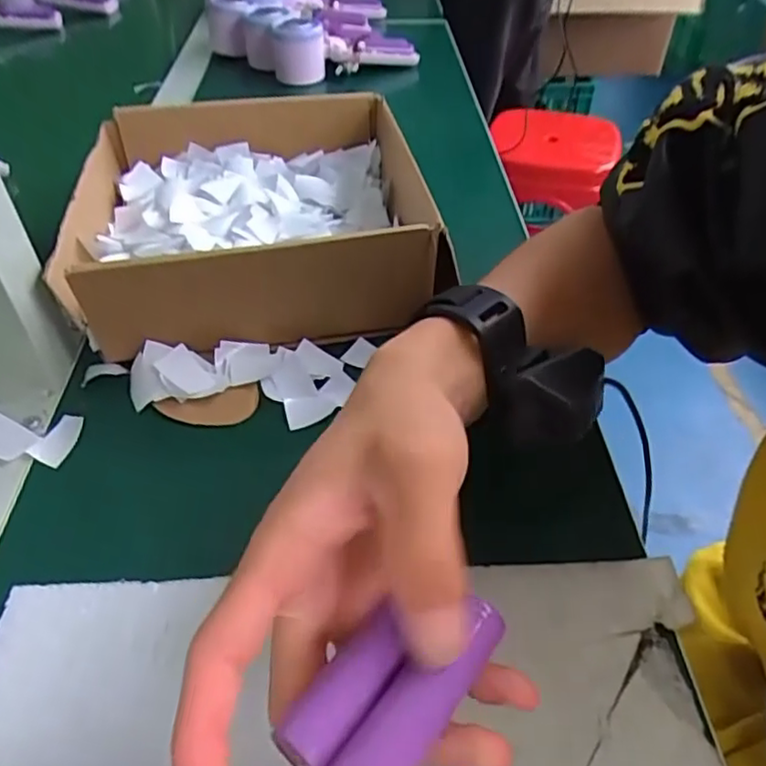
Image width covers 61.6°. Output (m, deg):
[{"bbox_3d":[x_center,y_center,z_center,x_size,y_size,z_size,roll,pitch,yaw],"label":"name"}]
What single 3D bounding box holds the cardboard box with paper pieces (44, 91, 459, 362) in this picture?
[{"bbox_3d":[-0.089,-0.113,0.434,0.213,0.074,0.205,-11,46,-9],"label":"cardboard box with paper pieces"}]

